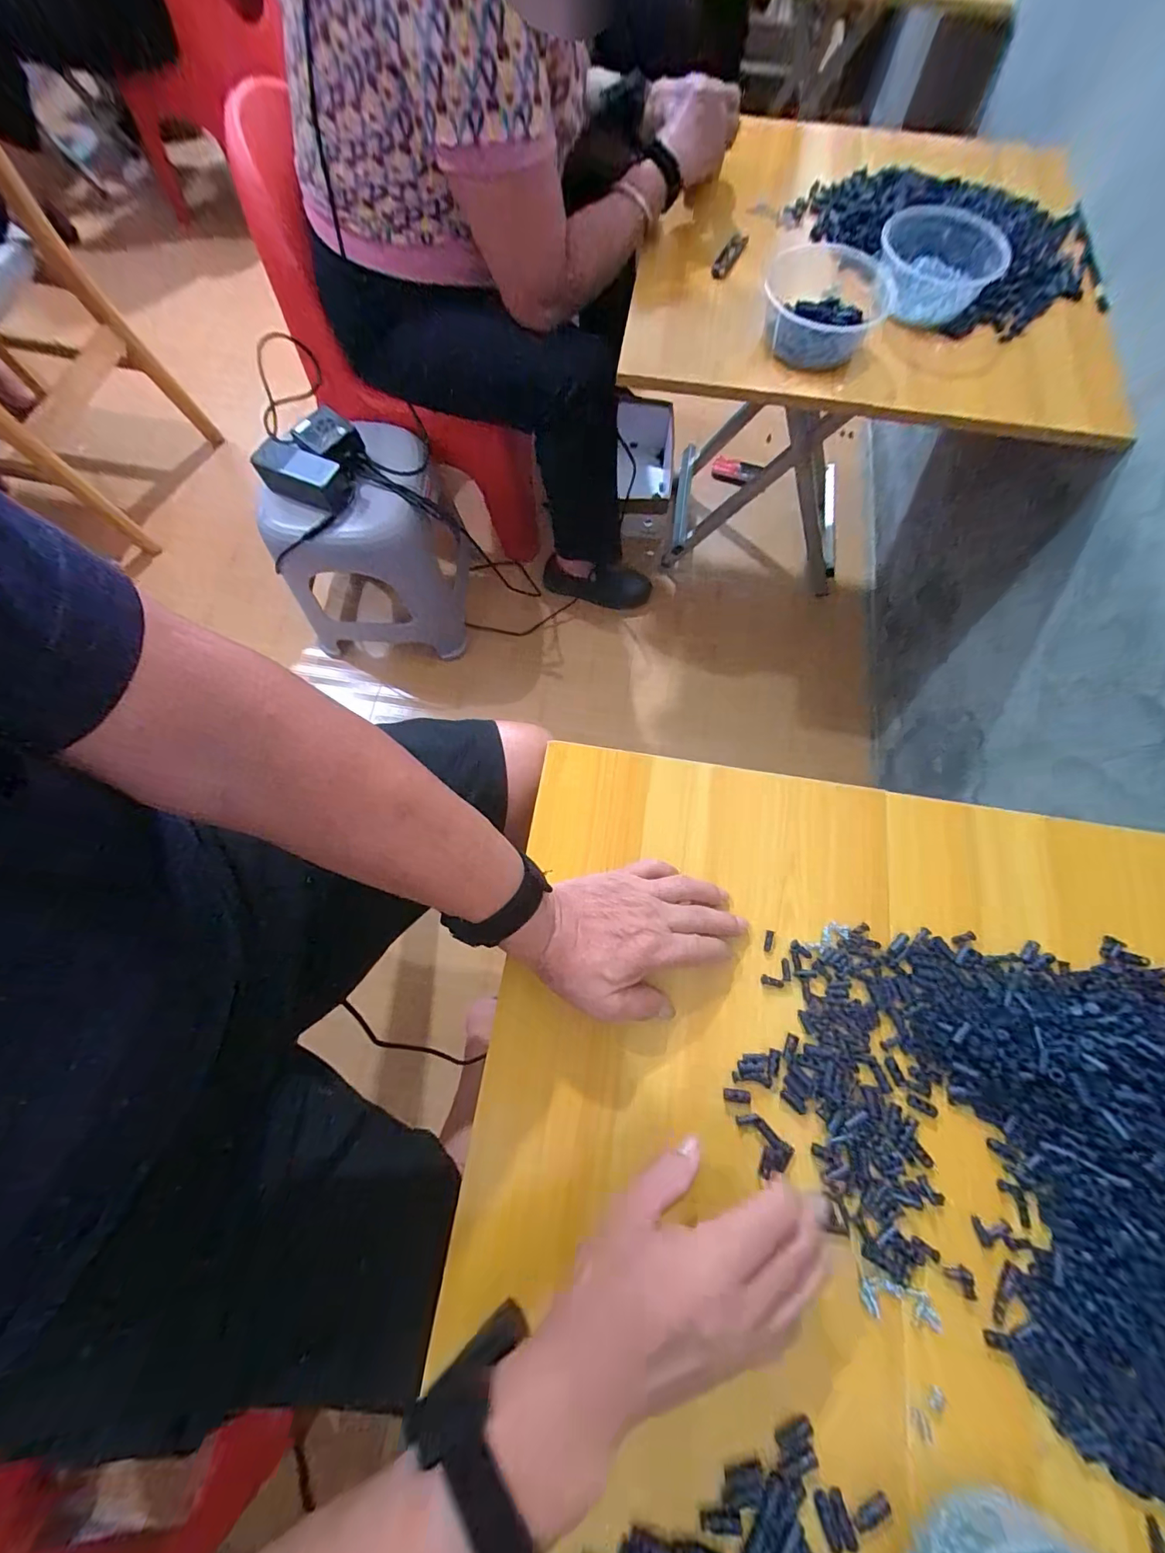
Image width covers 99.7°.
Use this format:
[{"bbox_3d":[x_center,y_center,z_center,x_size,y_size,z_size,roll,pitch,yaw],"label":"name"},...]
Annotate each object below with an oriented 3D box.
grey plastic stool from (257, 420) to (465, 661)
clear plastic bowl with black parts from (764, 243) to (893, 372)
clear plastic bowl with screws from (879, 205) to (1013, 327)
[{"bbox_3d":[-0.401,-0.462,0.965,0.305,0.311,0.323,-2,73,-1],"label":"grey plastic stool"},{"bbox_3d":[0.310,-0.601,0.631,0.159,0.065,0.195,19,74,6],"label":"clear plastic bowl with black parts"},{"bbox_3d":[0.436,-0.630,0.610,0.143,0.075,0.111,38,77,11],"label":"clear plastic bowl with screws"}]

